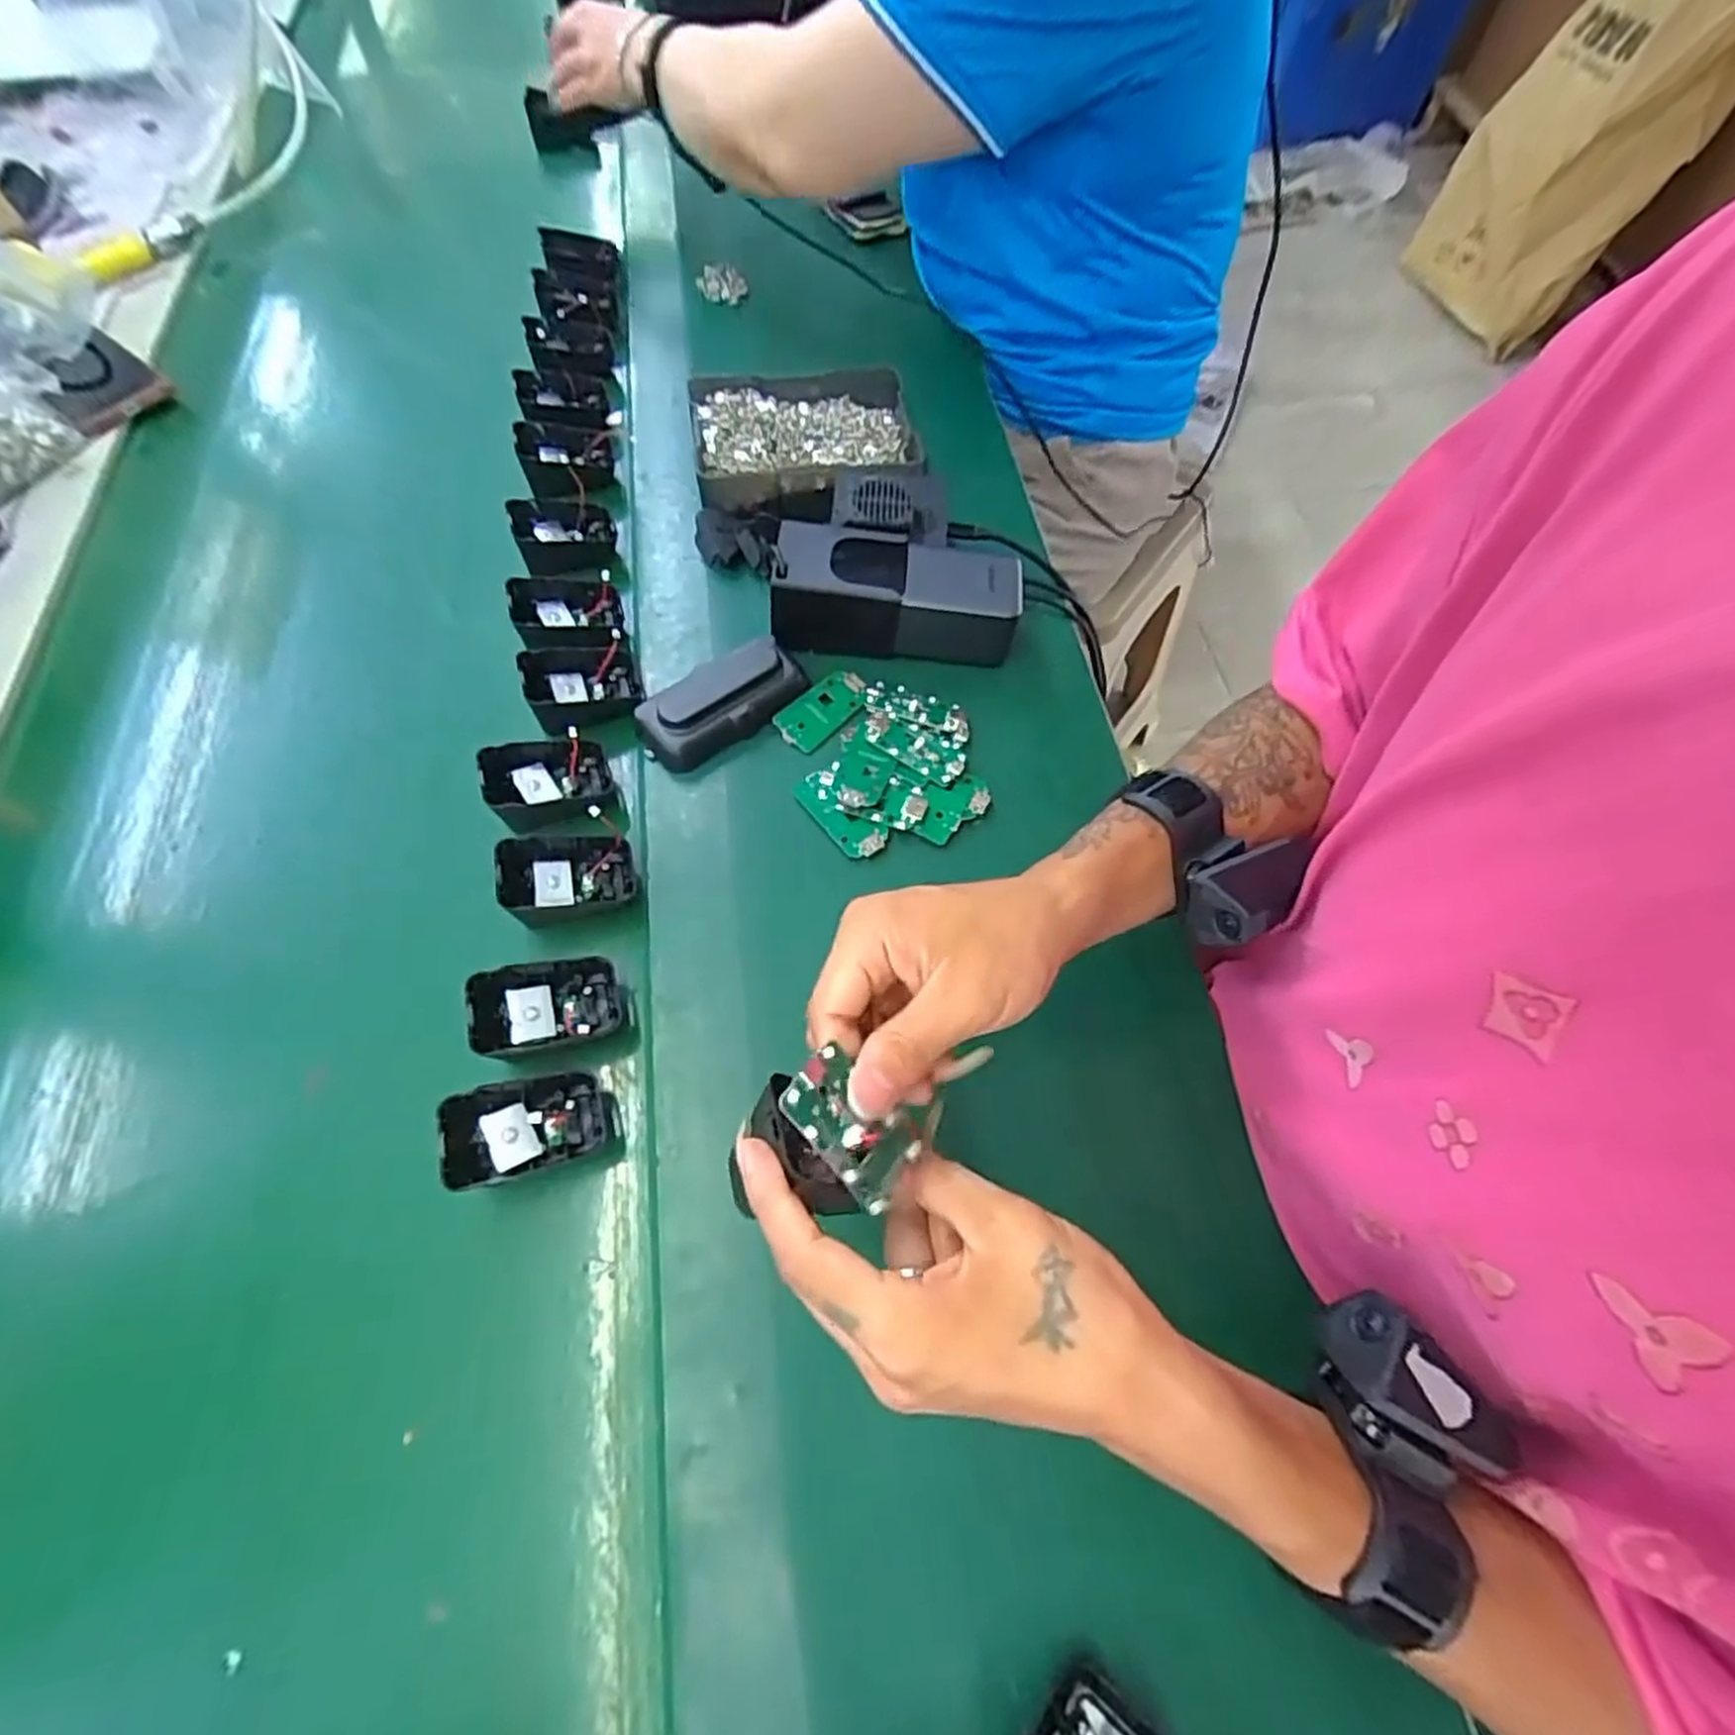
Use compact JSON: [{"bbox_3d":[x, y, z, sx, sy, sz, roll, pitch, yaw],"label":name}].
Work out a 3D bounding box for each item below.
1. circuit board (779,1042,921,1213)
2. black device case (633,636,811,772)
[{"bbox_3d":[-0.003,0.090,0.277,0.055,0.009,0.034,53,49,-11],"label":"circuit board"},{"bbox_3d":[-0.090,-0.104,0.484,0.104,0.025,0.052,-34,68,-14],"label":"black device case"}]

